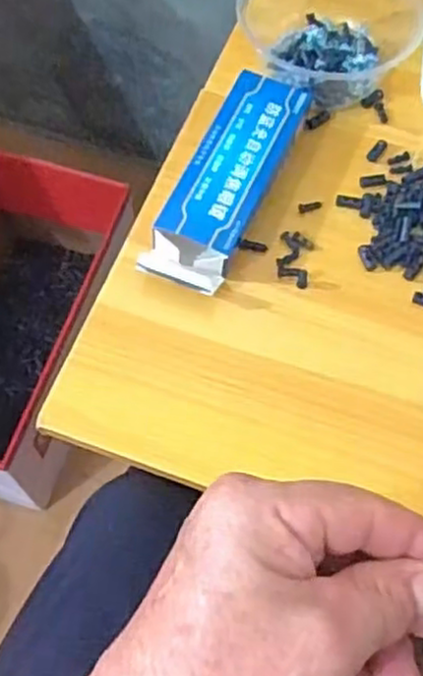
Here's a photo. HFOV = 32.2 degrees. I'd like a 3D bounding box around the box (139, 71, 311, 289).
[{"bbox_3d":[0.013,-0.110,0.515,0.057,0.032,0.179,23,67,9],"label":"box"}]

